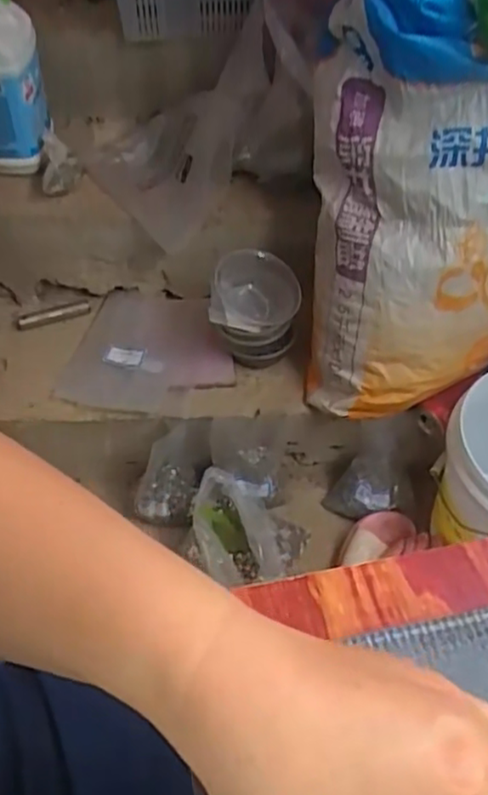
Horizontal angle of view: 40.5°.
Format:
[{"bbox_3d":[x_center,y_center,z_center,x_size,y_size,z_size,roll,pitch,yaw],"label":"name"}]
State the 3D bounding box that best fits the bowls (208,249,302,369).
[{"bbox_3d":[0.015,-0.121,0.978,0.127,0.149,0.106,4,52,2],"label":"bowls"}]

